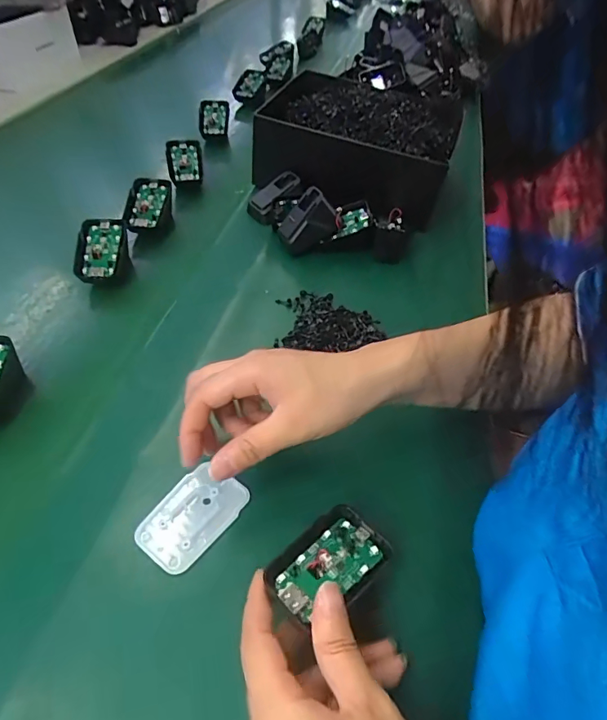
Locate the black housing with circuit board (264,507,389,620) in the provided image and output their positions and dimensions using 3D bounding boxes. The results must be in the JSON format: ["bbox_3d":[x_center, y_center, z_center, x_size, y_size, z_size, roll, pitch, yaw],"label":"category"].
[{"bbox_3d":[0.014,0.111,0.251,0.067,0.012,0.044,-32,56,-30],"label":"black housing with circuit board"}]

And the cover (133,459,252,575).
[{"bbox_3d":[-0.072,0.100,0.296,0.044,0.008,0.068,30,51,22],"label":"cover"}]

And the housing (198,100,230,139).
[{"bbox_3d":[-0.136,-0.364,0.687,0.043,0.014,0.068,4,77,-7],"label":"housing"}]

